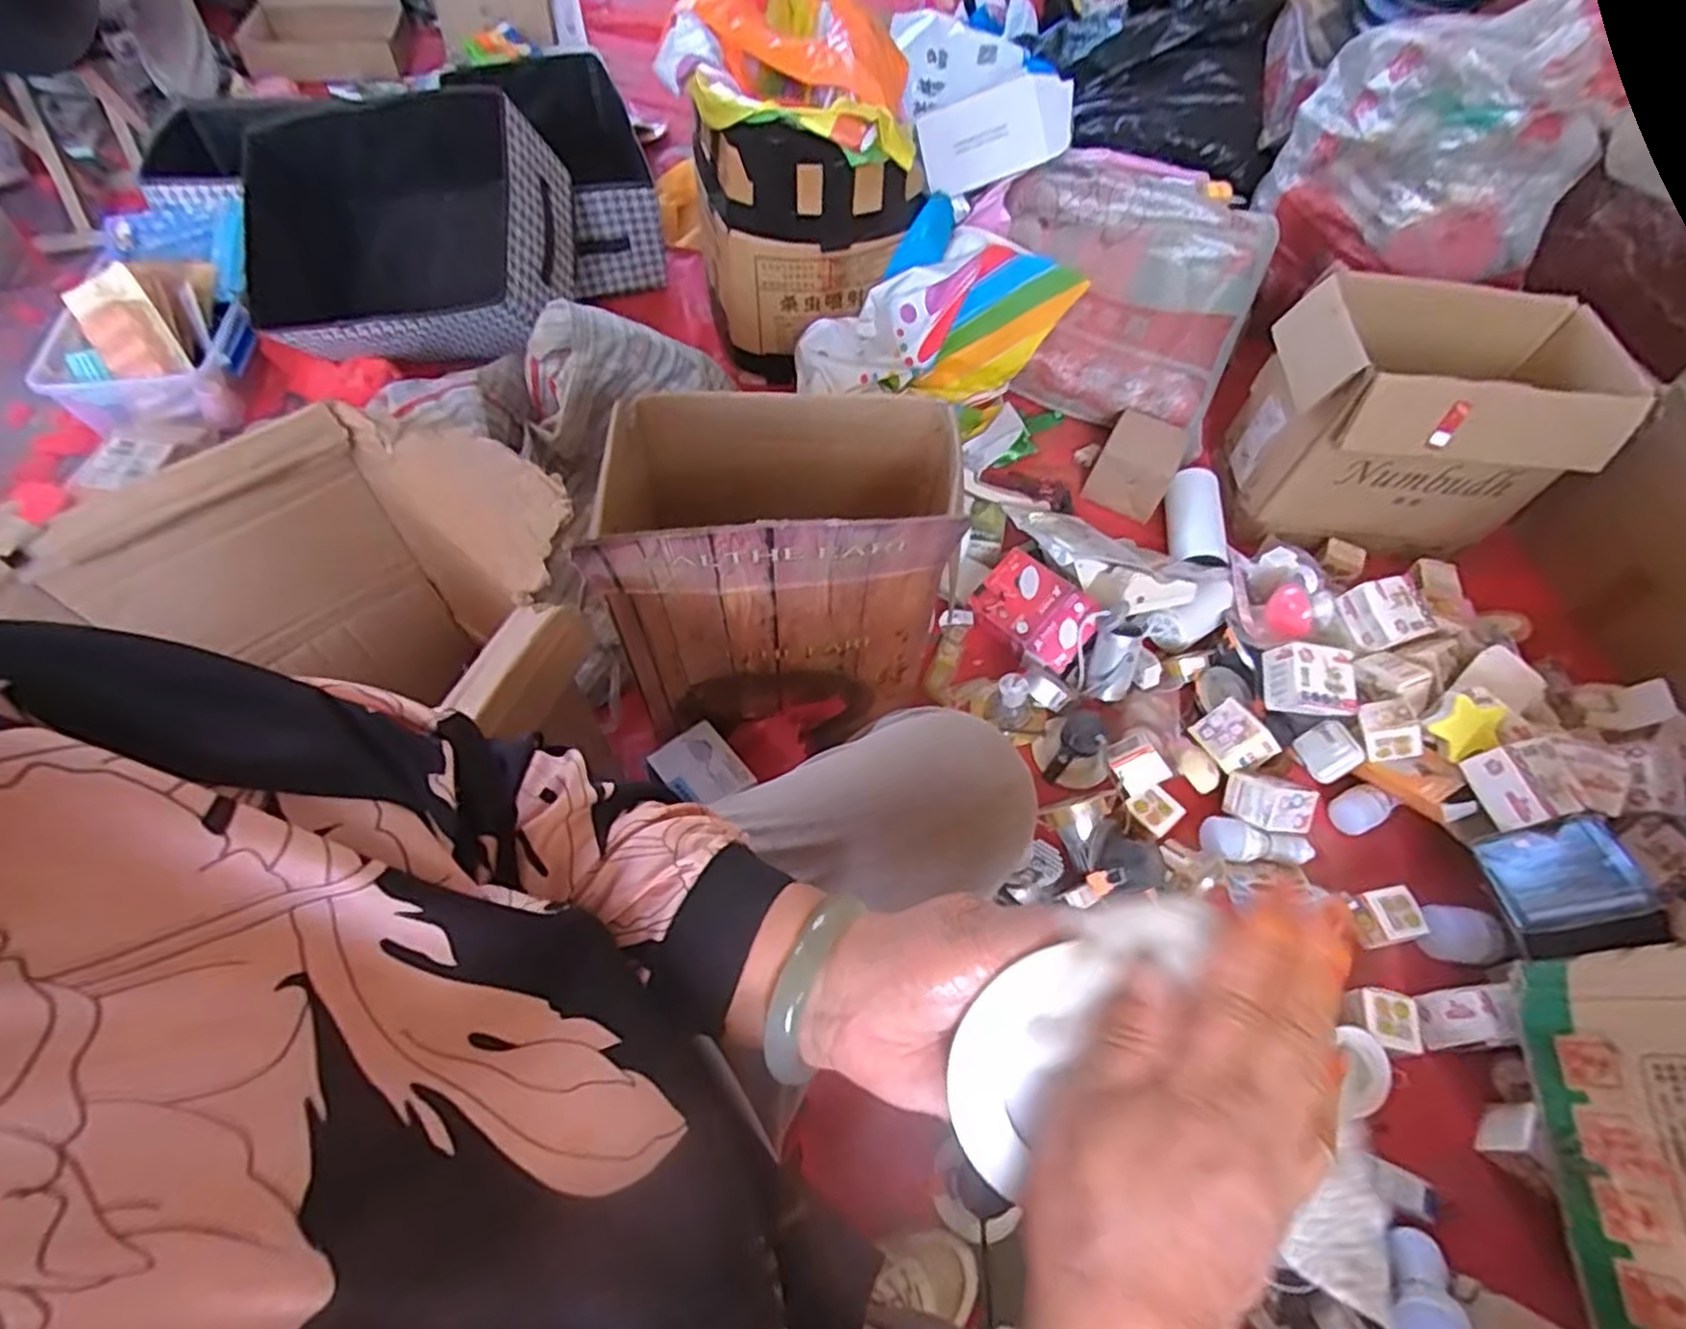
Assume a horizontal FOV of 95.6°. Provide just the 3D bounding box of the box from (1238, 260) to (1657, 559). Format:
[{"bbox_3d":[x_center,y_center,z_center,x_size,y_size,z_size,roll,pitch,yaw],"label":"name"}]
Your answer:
[{"bbox_3d":[0.818,-0.339,1.083,0.432,0.284,0.238,4,59,-1],"label":"box"}]

